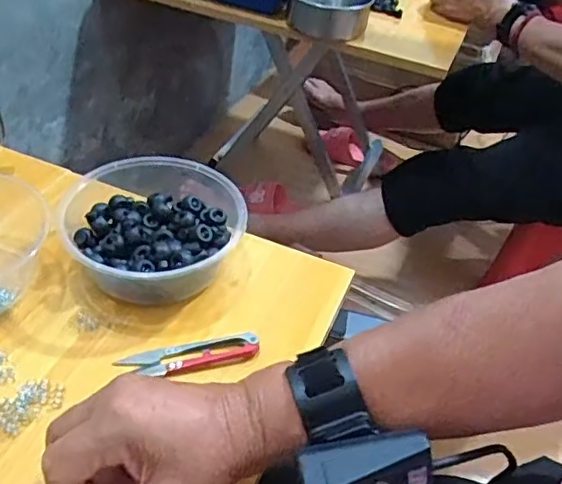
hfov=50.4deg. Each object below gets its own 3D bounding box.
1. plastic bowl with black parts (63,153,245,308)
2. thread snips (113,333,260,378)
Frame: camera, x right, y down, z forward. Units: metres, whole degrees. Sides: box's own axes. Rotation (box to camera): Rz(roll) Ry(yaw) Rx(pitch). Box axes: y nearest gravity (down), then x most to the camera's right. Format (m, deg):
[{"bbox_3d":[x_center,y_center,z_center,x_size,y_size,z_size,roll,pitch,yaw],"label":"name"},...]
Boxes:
[{"bbox_3d":[-0.111,-0.012,0.497,0.155,0.056,0.137,32,48,24],"label":"plastic bowl with black parts"},{"bbox_3d":[-0.066,0.081,0.433,0.098,0.010,0.021,-6,45,-14],"label":"thread snips"}]

